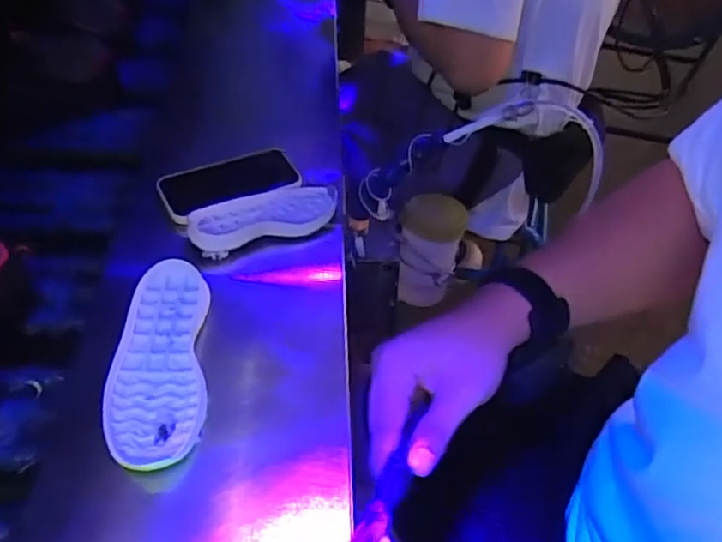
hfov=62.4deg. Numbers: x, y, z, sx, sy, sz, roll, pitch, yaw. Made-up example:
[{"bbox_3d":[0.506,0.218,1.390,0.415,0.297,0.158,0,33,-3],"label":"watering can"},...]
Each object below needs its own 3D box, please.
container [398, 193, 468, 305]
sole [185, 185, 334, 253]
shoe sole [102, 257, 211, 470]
[{"bbox_3d":[0.082,-0.021,0.748,0.072,0.138,0.066,7,48,1],"label":"container"},{"bbox_3d":[-0.103,-0.061,0.634,0.155,0.019,0.068,-14,51,-17],"label":"sole"},{"bbox_3d":[-0.175,0.073,0.514,0.079,0.021,0.196,-3,49,-8],"label":"shoe sole"}]

